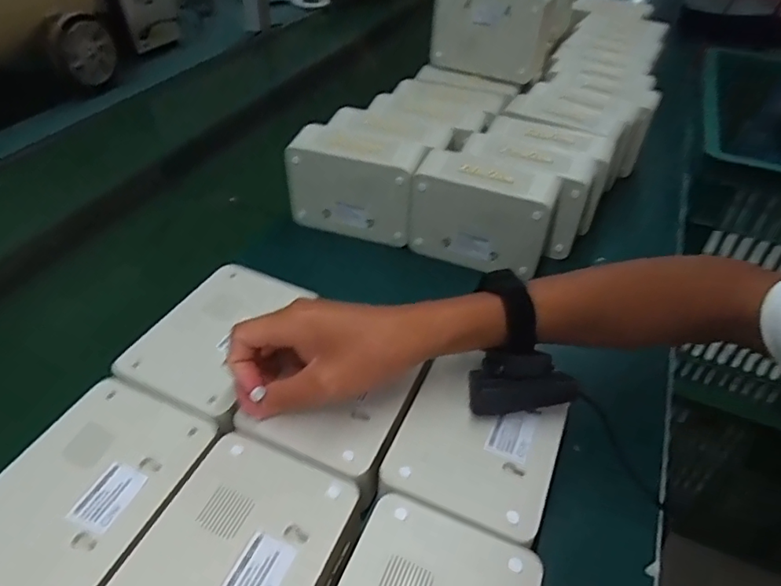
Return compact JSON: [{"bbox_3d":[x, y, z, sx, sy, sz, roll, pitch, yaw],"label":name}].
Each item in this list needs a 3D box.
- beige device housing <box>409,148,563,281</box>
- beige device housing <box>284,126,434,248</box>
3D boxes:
[{"bbox_3d":[0.098,-0.085,0.573,0.139,0.106,0.055,18,44,16],"label":"beige device housing"},{"bbox_3d":[-0.038,-0.122,0.604,0.141,0.102,0.059,13,43,10],"label":"beige device housing"}]

